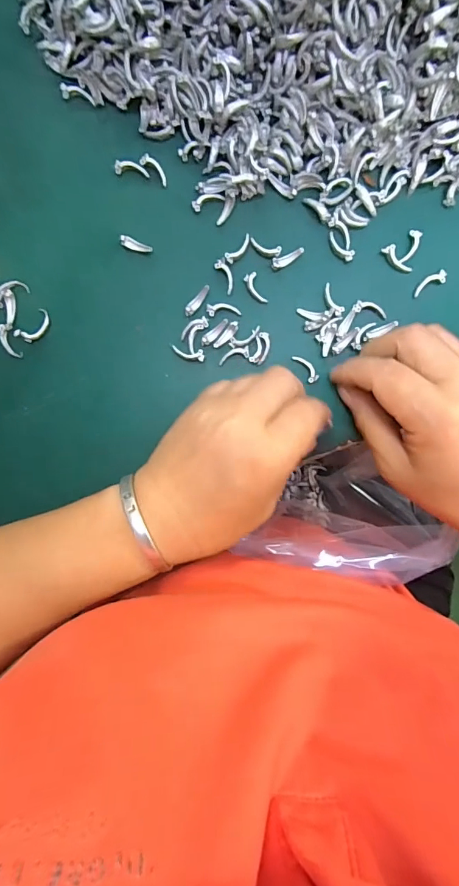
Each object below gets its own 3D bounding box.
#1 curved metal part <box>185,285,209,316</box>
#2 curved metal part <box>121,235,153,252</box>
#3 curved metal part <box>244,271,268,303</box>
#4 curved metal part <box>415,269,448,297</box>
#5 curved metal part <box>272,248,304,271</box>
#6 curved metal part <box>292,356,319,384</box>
[{"bbox_3d":[-0.019,-0.087,0.261,0.005,0.004,0.022,40,95,-3],"label":"curved metal part"},{"bbox_3d":[-0.057,-0.120,0.259,0.019,0.004,0.006,23,96,-2],"label":"curved metal part"},{"bbox_3d":[0.017,-0.094,0.262,0.008,0.004,0.020,-30,107,4],"label":"curved metal part"},{"bbox_3d":[0.122,-0.097,0.259,0.022,0.004,0.008,-26,95,3],"label":"curved metal part"},{"bbox_3d":[0.036,-0.112,0.259,0.021,0.004,0.006,-22,95,3],"label":"curved metal part"},{"bbox_3d":[0.048,-0.046,0.264,0.007,0.004,0.020,-34,95,4],"label":"curved metal part"}]

